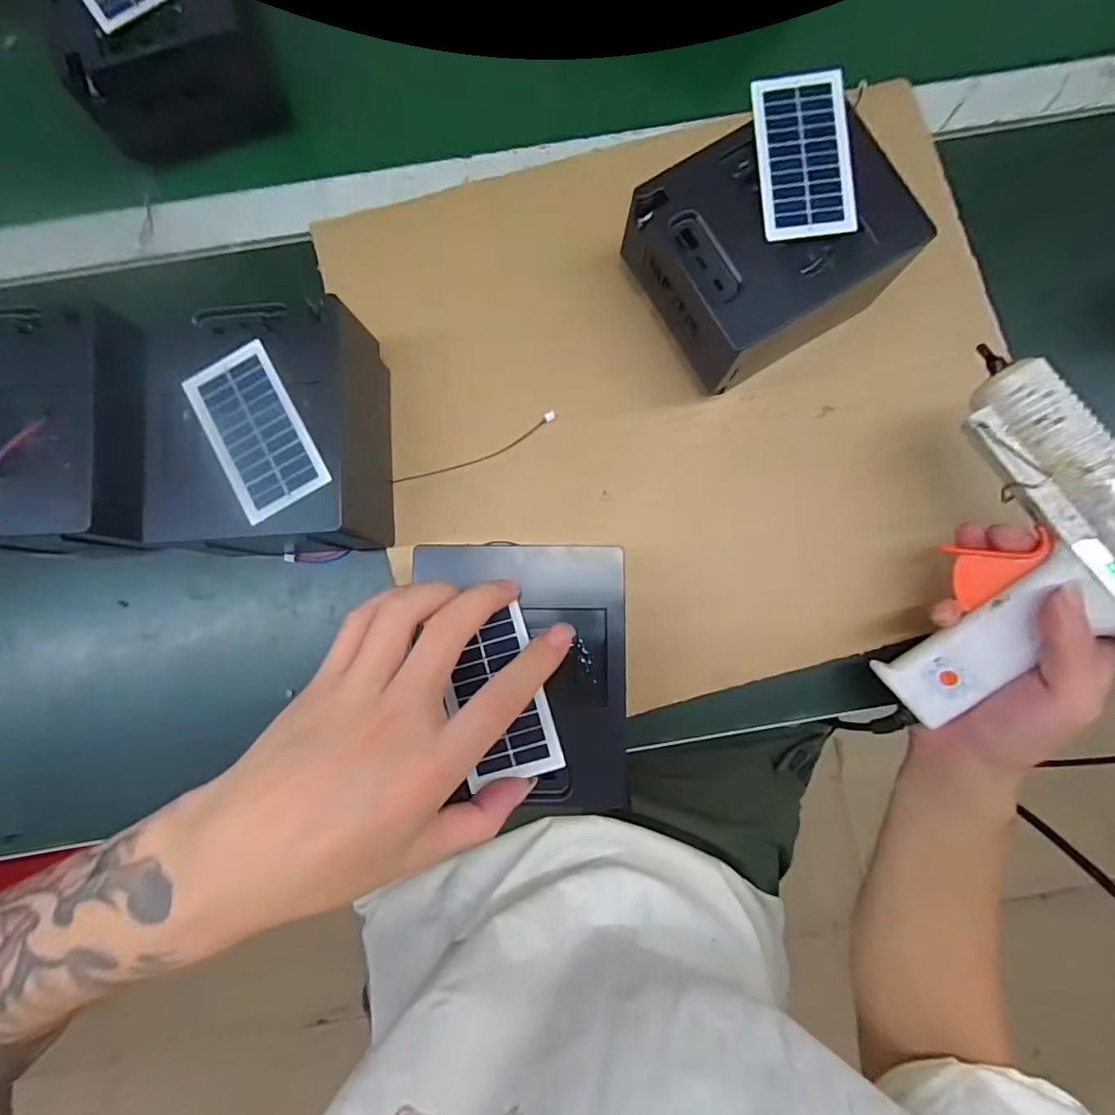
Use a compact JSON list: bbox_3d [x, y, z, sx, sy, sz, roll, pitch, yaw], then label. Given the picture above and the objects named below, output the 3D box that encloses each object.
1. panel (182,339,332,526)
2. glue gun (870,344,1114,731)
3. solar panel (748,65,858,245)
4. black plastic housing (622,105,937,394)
[{"bbox_3d":[-0.168,-0.071,0.293,0.049,0.004,0.092,-29,86,-3],"label":"panel"},{"bbox_3d":[0.286,0.002,0.295,0.131,0.040,0.204,17,98,26],"label":"glue gun"},{"bbox_3d":[0.143,-0.232,0.304,0.051,0.010,0.092,-6,85,-1],"label":"solar panel"},{"bbox_3d":[0.129,-0.188,0.338,0.144,0.079,0.121,-29,86,-3],"label":"black plastic housing"}]

